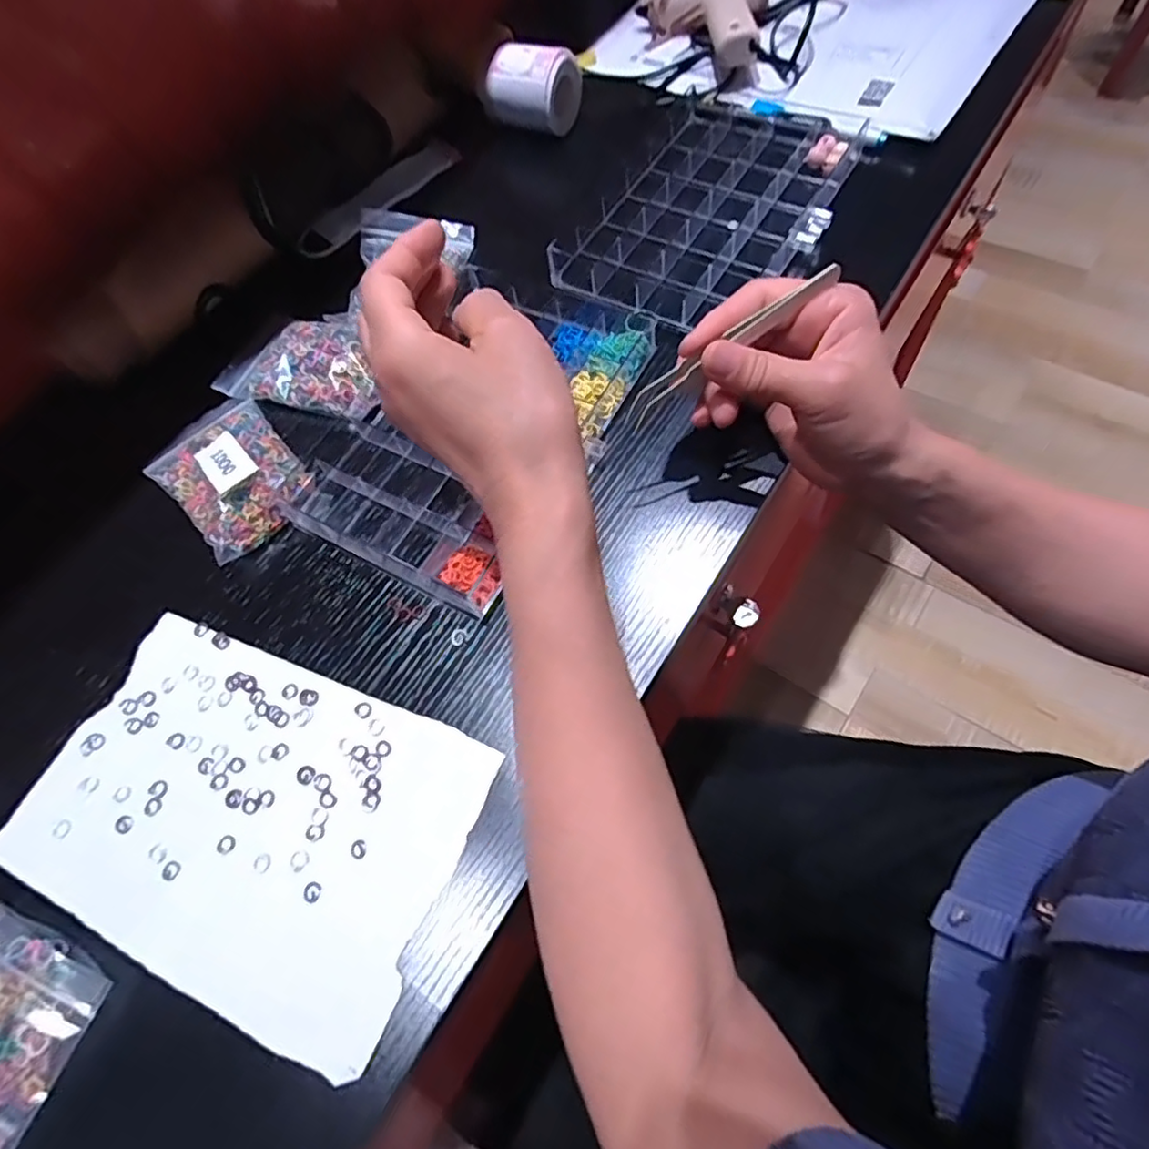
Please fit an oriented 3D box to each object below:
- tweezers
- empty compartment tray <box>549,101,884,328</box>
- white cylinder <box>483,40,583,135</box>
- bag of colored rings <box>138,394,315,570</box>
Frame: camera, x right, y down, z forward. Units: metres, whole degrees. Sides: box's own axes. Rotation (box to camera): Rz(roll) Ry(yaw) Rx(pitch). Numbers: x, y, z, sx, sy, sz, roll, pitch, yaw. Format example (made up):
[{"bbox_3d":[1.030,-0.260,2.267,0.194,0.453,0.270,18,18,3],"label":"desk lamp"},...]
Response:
[{"bbox_3d":[0.074,-0.111,0.302,0.121,0.008,0.016,-33,69,12],"label":"tweezers"},{"bbox_3d":[0.097,-0.263,0.436,0.148,0.027,0.217,33,72,20],"label":"empty compartment tray"},{"bbox_3d":[-0.035,-0.387,0.492,0.072,0.050,0.046,15,67,14],"label":"white cylinder"},{"bbox_3d":[-0.208,-0.064,0.374,0.100,0.020,0.073,41,75,22],"label":"bag of colored rings"}]

